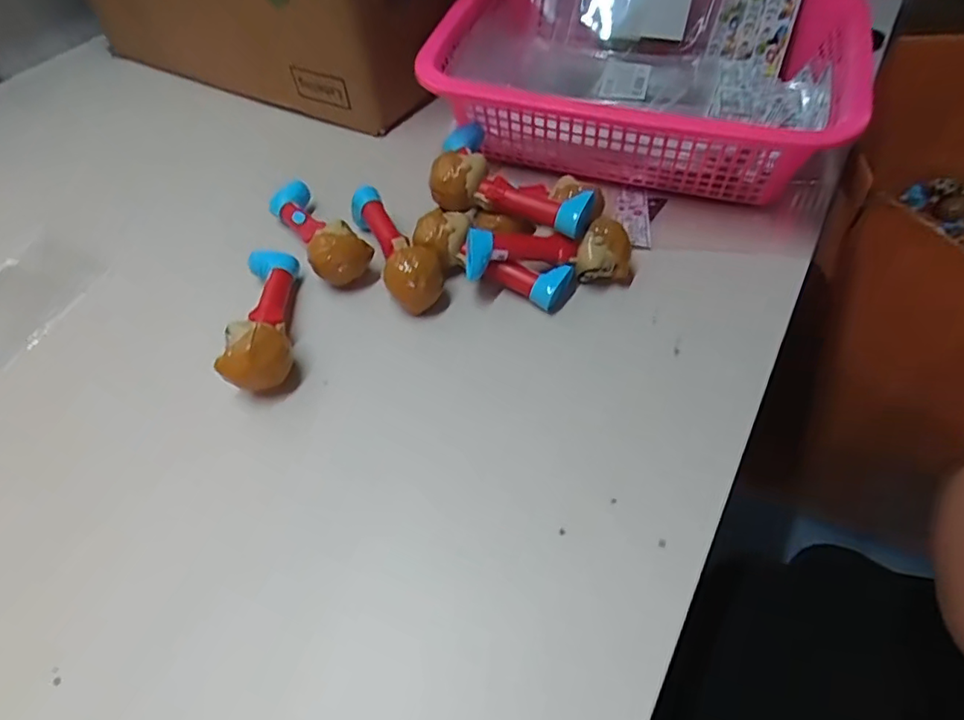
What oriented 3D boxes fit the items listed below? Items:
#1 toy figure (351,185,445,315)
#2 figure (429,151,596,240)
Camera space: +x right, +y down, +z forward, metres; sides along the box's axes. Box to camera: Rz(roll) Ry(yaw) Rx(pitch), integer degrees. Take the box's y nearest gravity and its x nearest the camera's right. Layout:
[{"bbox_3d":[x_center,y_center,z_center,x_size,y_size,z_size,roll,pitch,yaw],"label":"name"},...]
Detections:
[{"bbox_3d":[-0.067,-0.089,0.450,0.047,0.042,0.125,-19,53,-13],"label":"toy figure"},{"bbox_3d":[0.023,-0.125,0.432,0.118,0.042,0.037,14,53,13],"label":"figure"}]

